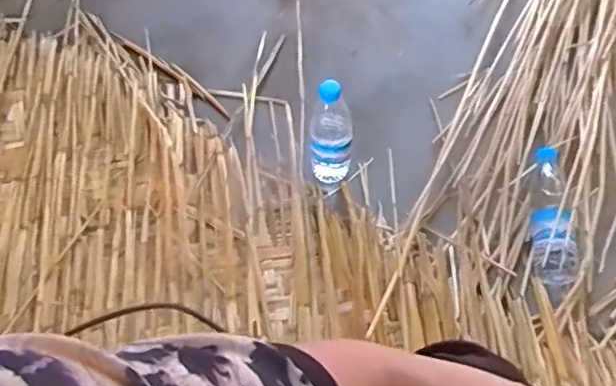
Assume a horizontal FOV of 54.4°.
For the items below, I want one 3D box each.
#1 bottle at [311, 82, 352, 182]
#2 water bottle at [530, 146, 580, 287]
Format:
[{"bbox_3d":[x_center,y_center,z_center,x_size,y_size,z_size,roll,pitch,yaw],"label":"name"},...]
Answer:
[{"bbox_3d":[0.035,-0.104,0.981,0.069,0.211,0.078,-4,59,1],"label":"bottle"},{"bbox_3d":[0.384,0.031,0.949,0.062,0.059,0.246,4,59,6],"label":"water bottle"}]

